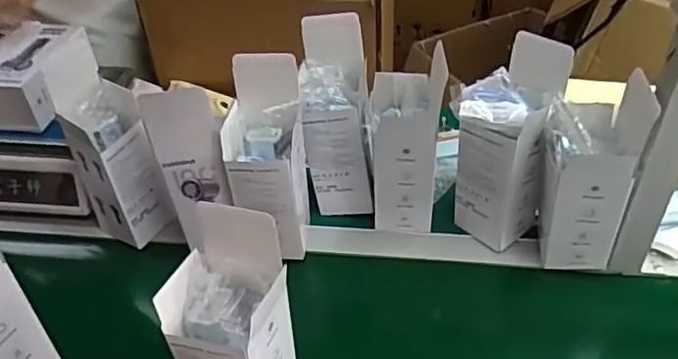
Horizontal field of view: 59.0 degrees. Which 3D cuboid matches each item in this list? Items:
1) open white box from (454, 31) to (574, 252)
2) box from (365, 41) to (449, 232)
[{"bbox_3d":[0.192,-0.036,0.695,0.088,0.232,0.096,-32,50,-31],"label":"open white box"},{"bbox_3d":[0.075,-0.037,0.711,0.078,0.217,0.088,-1,41,-1],"label":"box"}]

